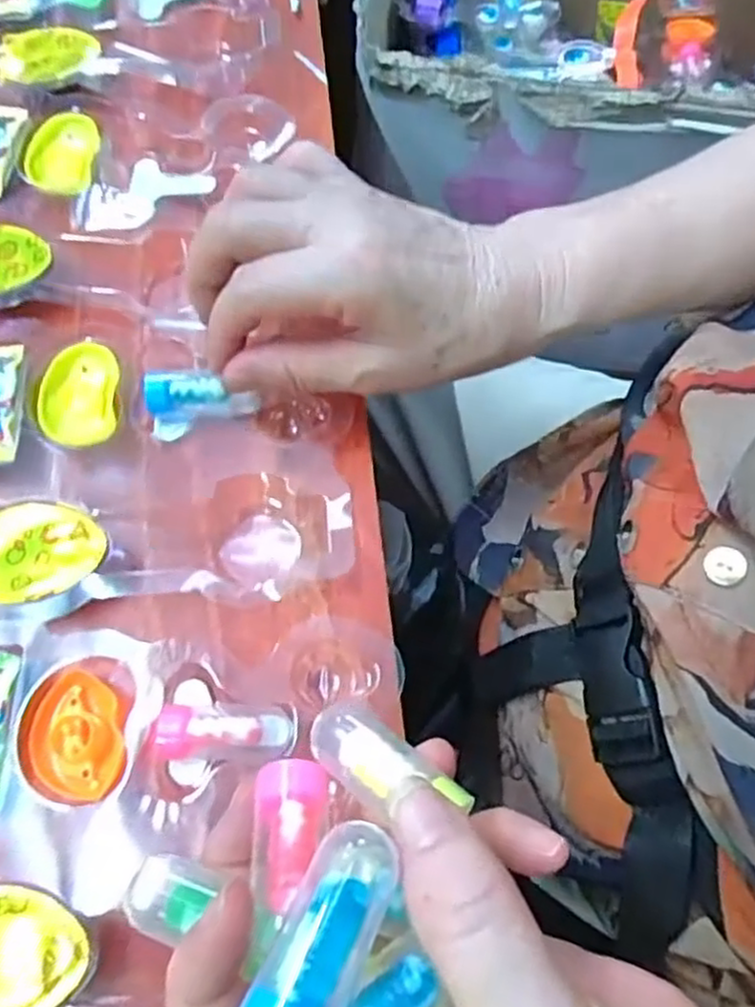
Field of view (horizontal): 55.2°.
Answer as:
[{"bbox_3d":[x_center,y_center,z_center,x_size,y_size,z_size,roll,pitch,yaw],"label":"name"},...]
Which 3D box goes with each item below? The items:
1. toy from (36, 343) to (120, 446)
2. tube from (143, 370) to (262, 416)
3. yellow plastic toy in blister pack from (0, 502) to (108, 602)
[{"bbox_3d":[-0.127,-0.046,0.307,0.029,0.008,0.045,-2,68,-3],"label":"toy"},{"bbox_3d":[-0.075,-0.046,0.306,0.047,0.015,0.014,7,68,-6],"label":"tube"},{"bbox_3d":[-0.130,0.018,0.274,0.051,0.005,0.039,-6,68,-5],"label":"yellow plastic toy in blister pack"}]

